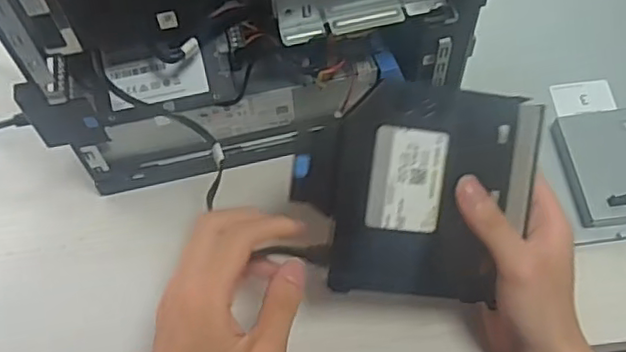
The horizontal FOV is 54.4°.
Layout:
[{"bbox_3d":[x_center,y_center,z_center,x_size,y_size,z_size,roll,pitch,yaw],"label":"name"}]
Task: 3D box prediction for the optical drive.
[{"bbox_3d":[0.066,0.010,0.388,0.151,0.013,0.132,7,94,-8],"label":"optical drive"}]

